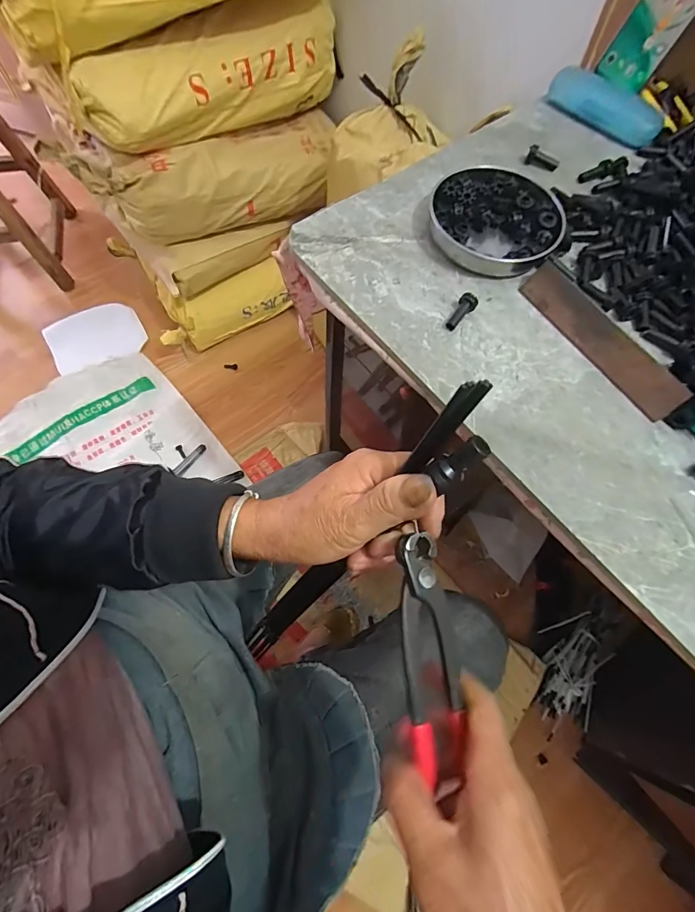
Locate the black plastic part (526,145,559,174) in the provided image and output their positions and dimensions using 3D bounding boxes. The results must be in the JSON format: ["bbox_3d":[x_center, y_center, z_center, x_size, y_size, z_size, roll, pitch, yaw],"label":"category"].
[{"bbox_3d":[0.237,-0.360,0.494,0.039,0.012,0.017,25,69,7],"label":"black plastic part"}]

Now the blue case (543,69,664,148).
[{"bbox_3d":[0.332,-0.453,0.525,0.148,0.029,0.060,40,72,12],"label":"blue case"}]

